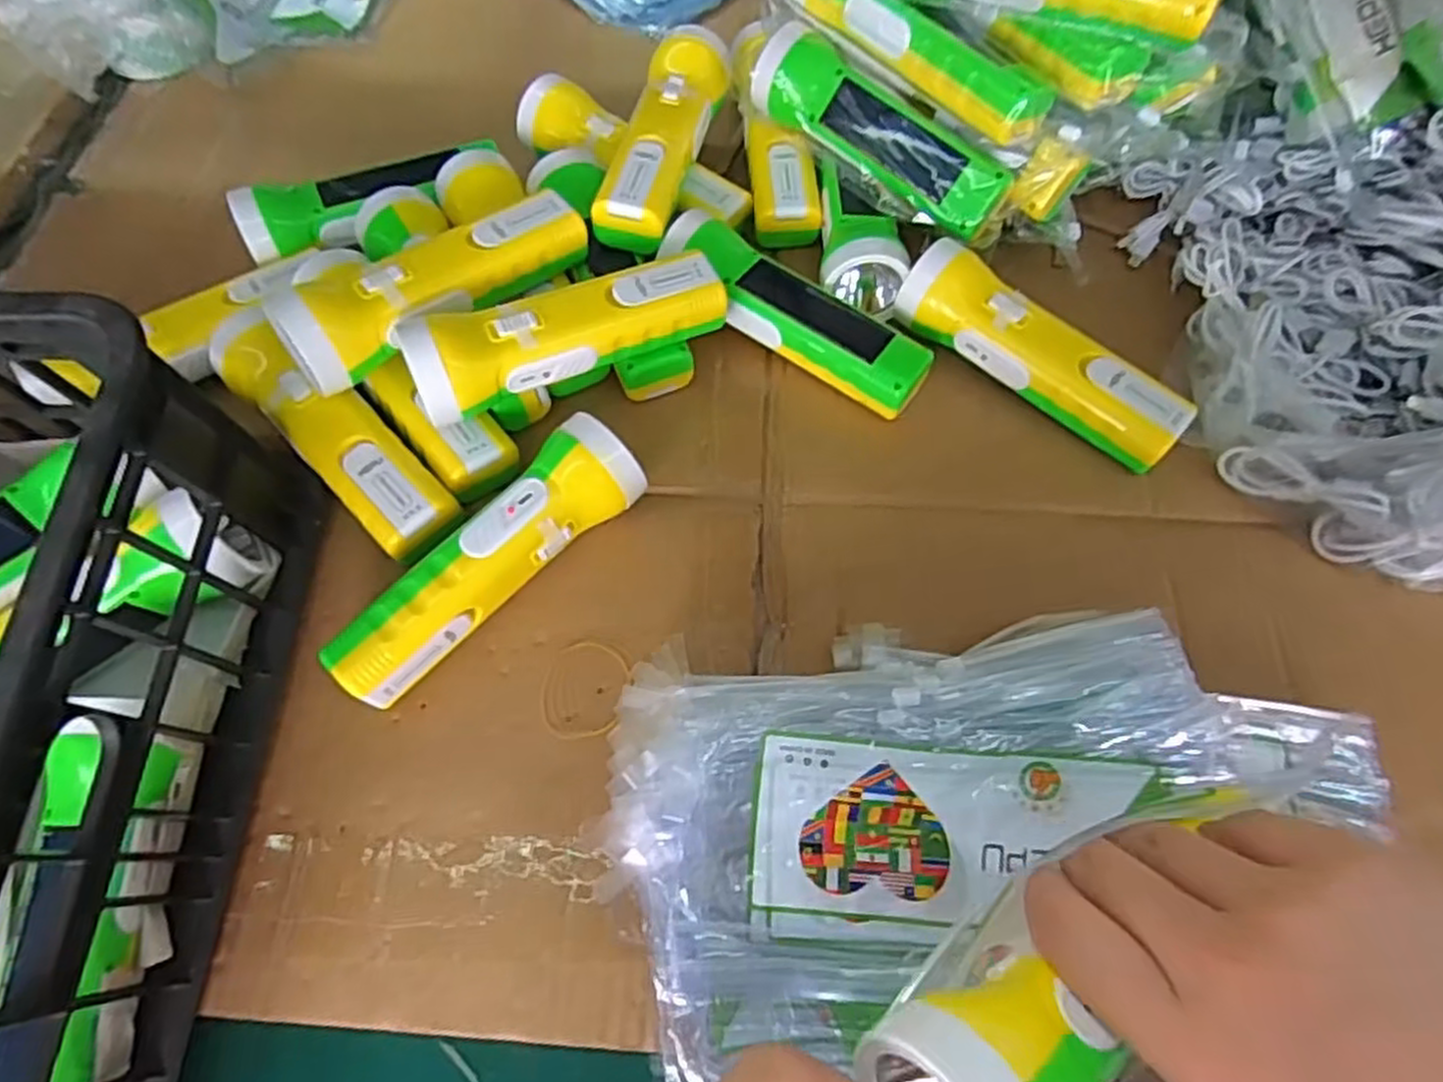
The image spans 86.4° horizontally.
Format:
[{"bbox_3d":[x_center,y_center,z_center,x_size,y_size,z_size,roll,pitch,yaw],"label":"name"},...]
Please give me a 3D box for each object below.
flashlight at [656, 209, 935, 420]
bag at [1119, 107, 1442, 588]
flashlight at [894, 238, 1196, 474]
[{"bbox_3d":[0.041,-0.131,0.445,0.163,0.053,0.050,35,68,17],"label":"flashlight"},{"bbox_3d":[0.365,-0.126,0.410,0.203,0.096,0.292,2,62,2],"label":"bag"},{"bbox_3d":[0.175,-0.101,0.427,0.162,0.051,0.041,37,68,18],"label":"flashlight"}]

